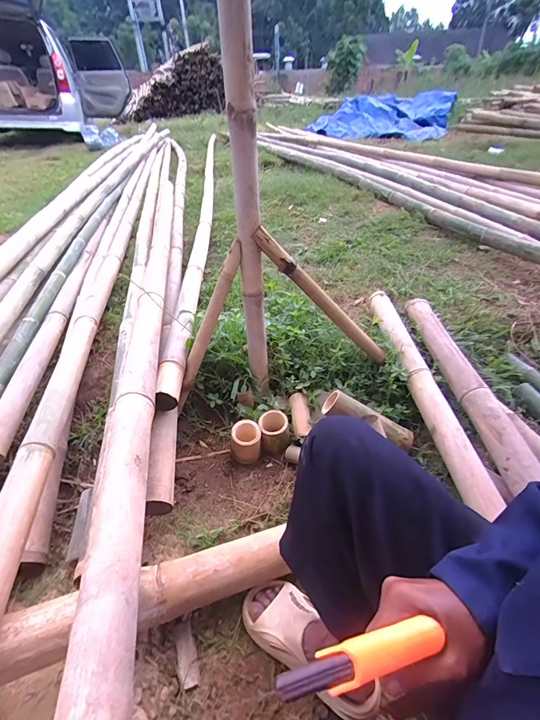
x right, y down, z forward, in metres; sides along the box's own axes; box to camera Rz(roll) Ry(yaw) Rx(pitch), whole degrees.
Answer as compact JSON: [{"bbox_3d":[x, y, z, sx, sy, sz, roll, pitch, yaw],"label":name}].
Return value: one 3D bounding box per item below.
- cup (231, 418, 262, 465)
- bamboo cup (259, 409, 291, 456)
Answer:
[{"bbox_3d":[-0.062,0.226,0.933,0.073,0.108,0.072,-2,38,1],"label":"cup"},{"bbox_3d":[0.014,0.206,0.956,0.078,0.109,0.074,-2,38,1],"label":"bamboo cup"}]

